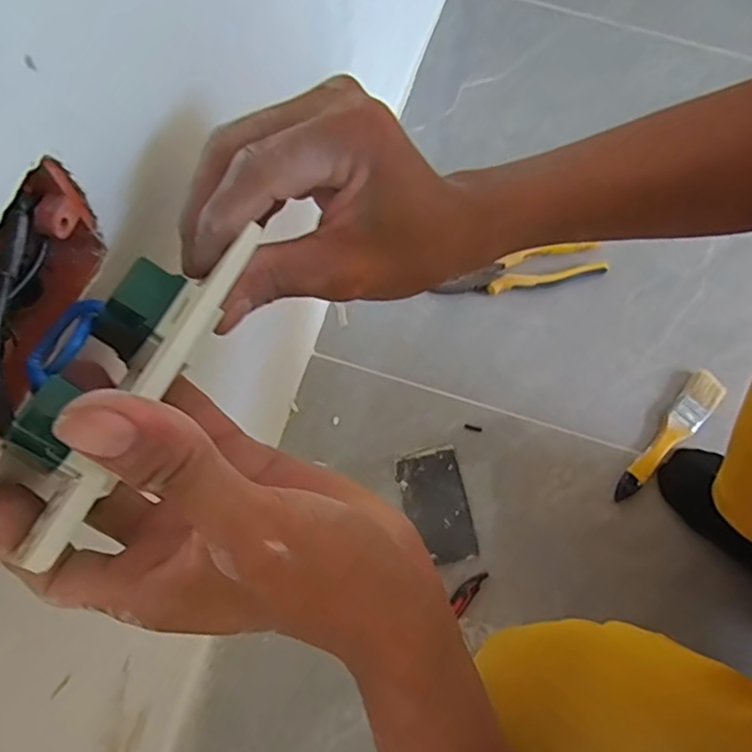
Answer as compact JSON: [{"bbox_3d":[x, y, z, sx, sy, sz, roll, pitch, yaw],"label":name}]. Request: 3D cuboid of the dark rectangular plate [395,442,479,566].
[{"bbox_3d":[0.064,0.139,0.644,0.066,0.006,0.121,-11,74,-5],"label":"dark rectangular plate"}]

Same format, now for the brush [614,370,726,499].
[{"bbox_3d":[0.329,0.069,0.670,0.038,0.015,0.181,40,76,9],"label":"brush"}]

